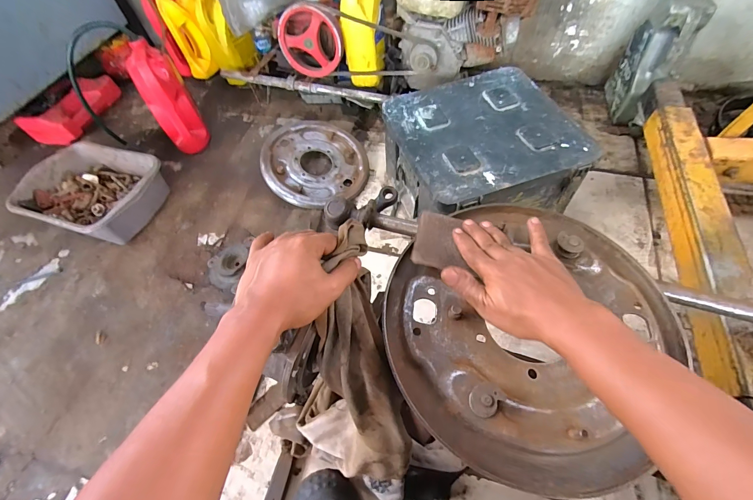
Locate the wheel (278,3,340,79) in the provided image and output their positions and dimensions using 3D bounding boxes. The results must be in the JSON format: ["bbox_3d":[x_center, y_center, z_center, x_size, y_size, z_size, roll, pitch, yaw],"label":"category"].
[{"bbox_3d":[-0.183,-0.589,0.948,0.172,0.172,0.055,8,58,9],"label":"wheel"}]

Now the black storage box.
[{"bbox_3d":[0.242,-0.220,0.831,0.364,0.218,0.348,-16,58,-7],"label":"black storage box"}]

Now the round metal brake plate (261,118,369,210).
[{"bbox_3d":[-0.179,-0.255,0.982,0.297,0.042,0.297,5,68,-13],"label":"round metal brake plate"}]

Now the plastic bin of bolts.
[{"bbox_3d":[-0.758,-0.150,0.923,0.307,0.134,0.261,13,59,12],"label":"plastic bin of bolts"}]

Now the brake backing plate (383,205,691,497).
[{"bbox_3d":[0.161,0.070,0.362,0.279,0.037,0.308,33,65,22],"label":"brake backing plate"}]

